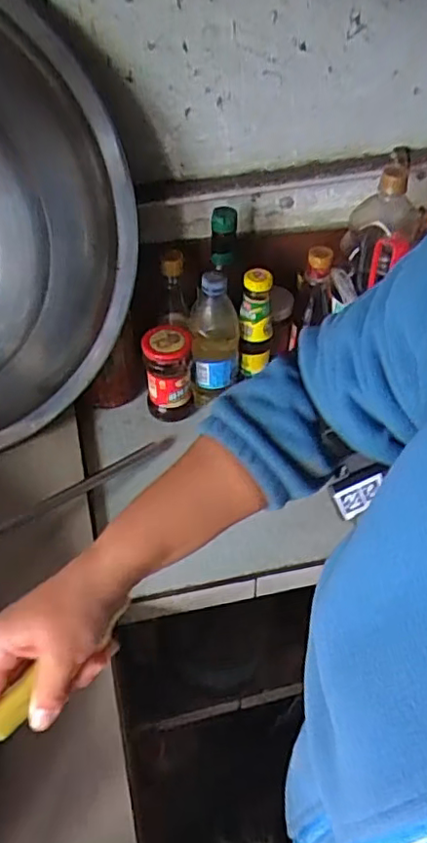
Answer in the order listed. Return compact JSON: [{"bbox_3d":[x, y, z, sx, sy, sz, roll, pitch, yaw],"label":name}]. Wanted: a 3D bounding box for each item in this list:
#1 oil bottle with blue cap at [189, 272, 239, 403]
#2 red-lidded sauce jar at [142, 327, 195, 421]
[{"bbox_3d":[0.001,-0.103,0.806,0.070,0.186,0.062,3,49,1],"label":"oil bottle with blue cap"},{"bbox_3d":[-0.060,-0.060,0.809,0.061,0.137,0.057,0,49,0],"label":"red-lidded sauce jar"}]

